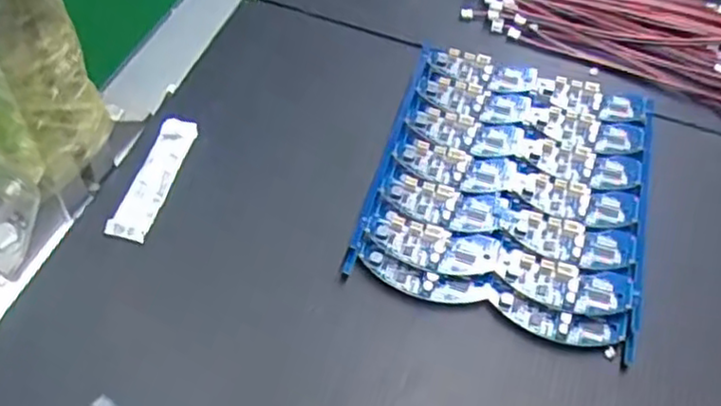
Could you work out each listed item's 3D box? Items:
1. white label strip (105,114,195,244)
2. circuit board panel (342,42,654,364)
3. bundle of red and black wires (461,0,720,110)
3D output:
[{"bbox_3d":[-0.107,-0.014,0.362,0.020,0.004,0.078,12,54,5],"label":"white label strip"},{"bbox_3d":[0.081,-0.013,0.372,0.136,0.014,0.162,15,54,7],"label":"circuit board panel"},{"bbox_3d":[0.174,-0.126,0.462,0.214,0.019,0.103,24,56,13],"label":"bundle of red and black wires"}]

